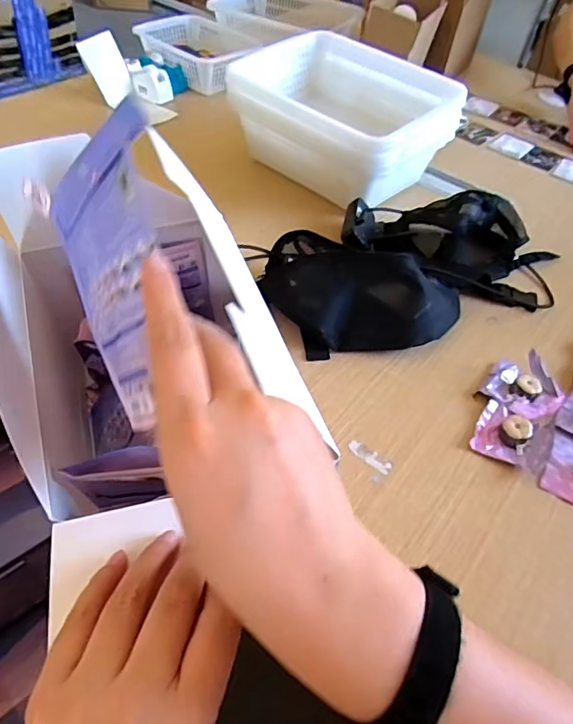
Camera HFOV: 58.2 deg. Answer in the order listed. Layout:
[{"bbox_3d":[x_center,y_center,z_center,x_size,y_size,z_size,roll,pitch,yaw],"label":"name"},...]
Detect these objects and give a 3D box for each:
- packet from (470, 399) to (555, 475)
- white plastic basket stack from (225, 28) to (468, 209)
[{"bbox_3d":[0.266,0.080,0.597,0.079,0.026,0.085,26,52,15],"label":"packet"},{"bbox_3d":[0.089,-0.426,0.922,0.358,0.173,0.255,39,56,24],"label":"white plastic basket stack"}]

